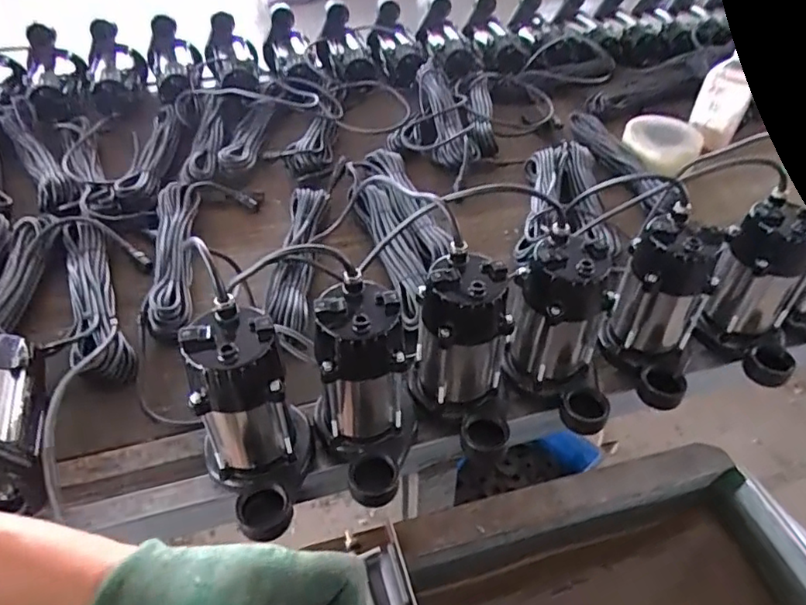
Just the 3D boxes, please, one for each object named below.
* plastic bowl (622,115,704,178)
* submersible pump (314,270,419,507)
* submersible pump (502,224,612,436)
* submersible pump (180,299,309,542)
[{"bbox_3d":[0.489,-0.300,1.105,0.138,0.049,0.145,1,43,-1],"label":"plastic bowl"},{"bbox_3d":[-0.039,0.096,0.618,0.110,0.191,0.151,-3,44,-6],"label":"submersible pump"},{"bbox_3d":[0.194,0.037,0.692,0.112,0.191,0.138,0,43,-2],"label":"submersible pump"},{"bbox_3d":[-0.158,0.114,0.623,0.104,0.231,0.135,-10,45,-13],"label":"submersible pump"}]

